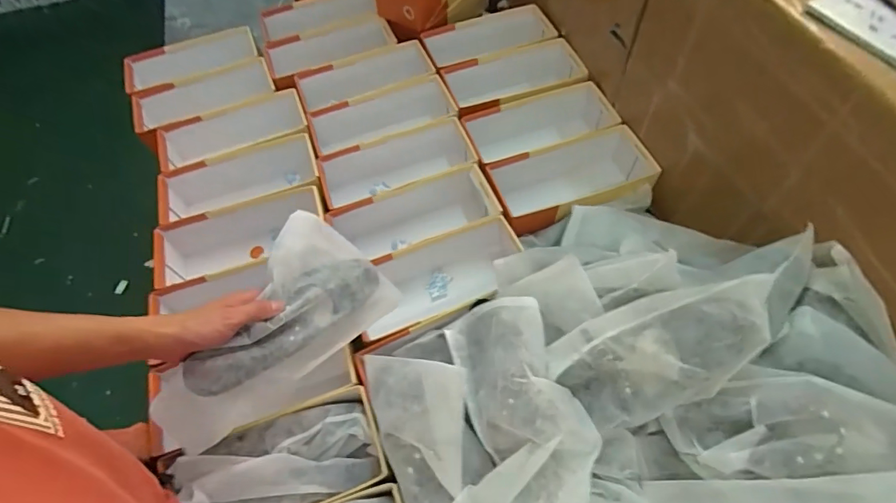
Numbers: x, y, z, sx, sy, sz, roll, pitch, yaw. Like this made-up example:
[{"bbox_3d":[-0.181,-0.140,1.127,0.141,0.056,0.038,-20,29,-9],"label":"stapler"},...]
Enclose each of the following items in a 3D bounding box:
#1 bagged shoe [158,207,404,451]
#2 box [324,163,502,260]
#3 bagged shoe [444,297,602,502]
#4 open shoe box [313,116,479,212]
[{"bbox_3d":[-0.220,0.103,0.567,0.148,0.091,0.297,35,71,21],"label":"bagged shoe"},{"bbox_3d":[-0.057,-0.041,0.829,0.292,0.130,0.123,-17,60,-5],"label":"box"},{"bbox_3d":[0.079,0.179,0.510,0.155,0.090,0.255,-1,60,4],"label":"bagged shoe"},{"bbox_3d":[-0.092,-0.145,0.876,0.287,0.113,0.141,-19,61,-7],"label":"open shoe box"}]

